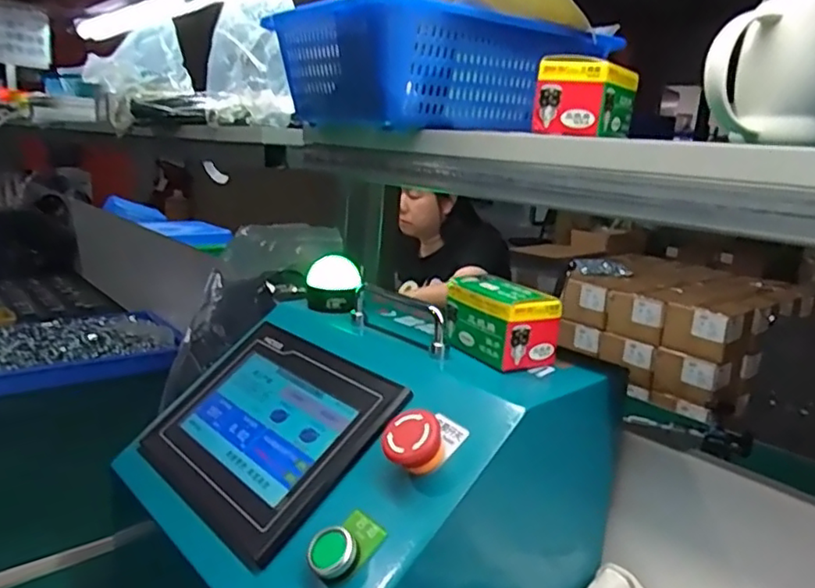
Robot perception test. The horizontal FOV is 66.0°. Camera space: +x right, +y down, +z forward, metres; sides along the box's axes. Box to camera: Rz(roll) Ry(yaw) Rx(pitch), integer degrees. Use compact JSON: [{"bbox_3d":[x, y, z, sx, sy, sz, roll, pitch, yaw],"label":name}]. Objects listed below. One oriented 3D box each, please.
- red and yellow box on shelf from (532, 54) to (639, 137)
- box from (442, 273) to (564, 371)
[{"bbox_3d":[0.134,-0.146,0.472,0.057,0.051,0.068,13,17,35],"label":"red and yellow box on shelf"},{"bbox_3d":[0.069,0.020,0.486,0.053,0.055,0.084,-7,17,-37],"label":"box"}]

